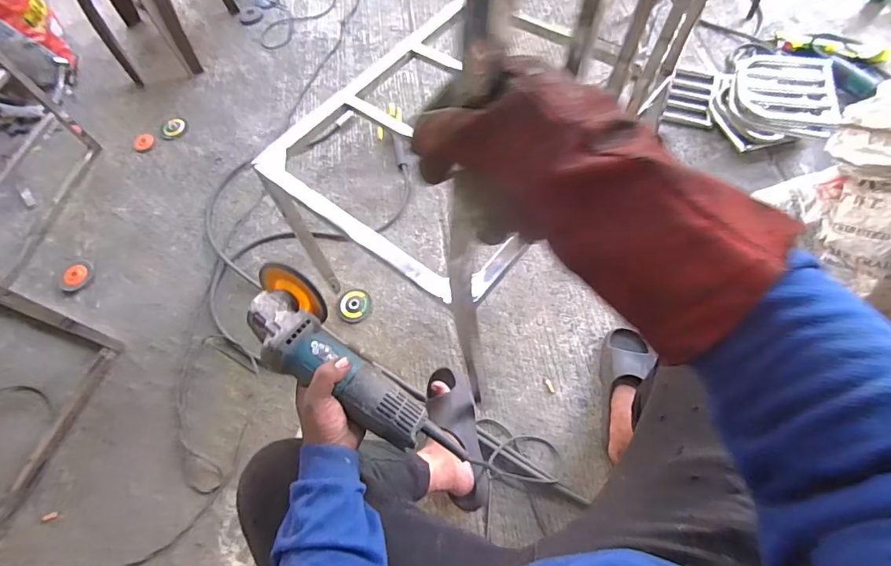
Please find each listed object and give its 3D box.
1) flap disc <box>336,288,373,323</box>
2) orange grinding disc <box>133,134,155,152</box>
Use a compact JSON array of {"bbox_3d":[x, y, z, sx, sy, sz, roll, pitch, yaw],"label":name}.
[{"bbox_3d":[-0.241,0.057,1.178,0.087,0.014,0.102,-4,65,3],"label":"flap disc"},{"bbox_3d":[-1.010,-0.470,1.481,0.066,0.007,0.077,-23,65,-6],"label":"orange grinding disc"}]

